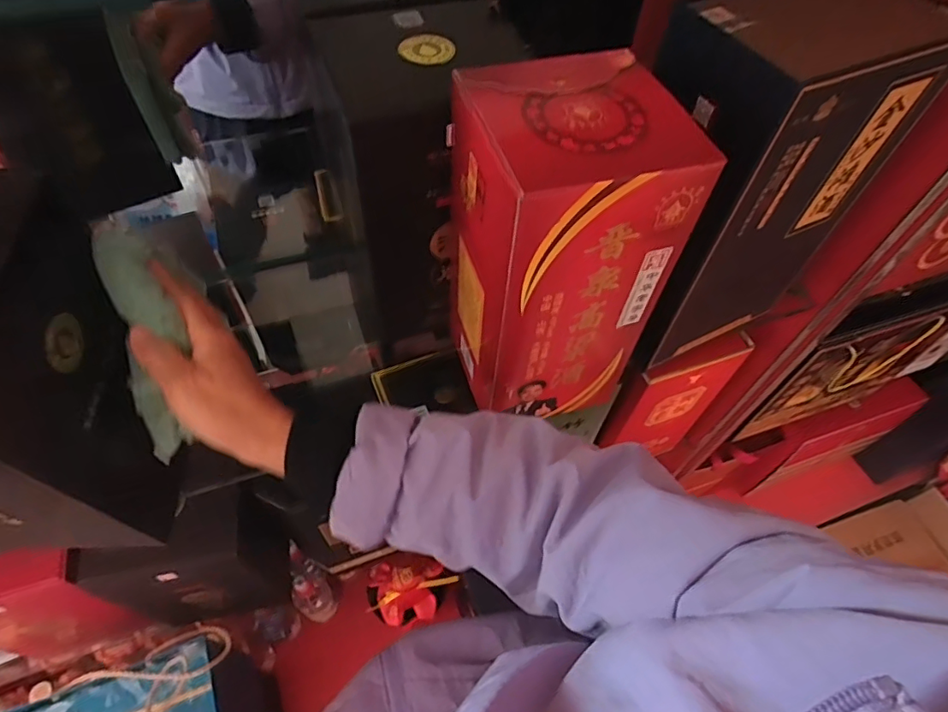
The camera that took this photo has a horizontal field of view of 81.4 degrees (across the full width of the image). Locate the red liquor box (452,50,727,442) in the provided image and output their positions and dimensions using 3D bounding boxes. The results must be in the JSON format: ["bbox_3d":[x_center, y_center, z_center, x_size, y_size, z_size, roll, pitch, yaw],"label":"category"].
[{"bbox_3d":[0.058,-0.074,0.428,0.124,0.250,0.124,-14,58,-13],"label":"red liquor box"}]

